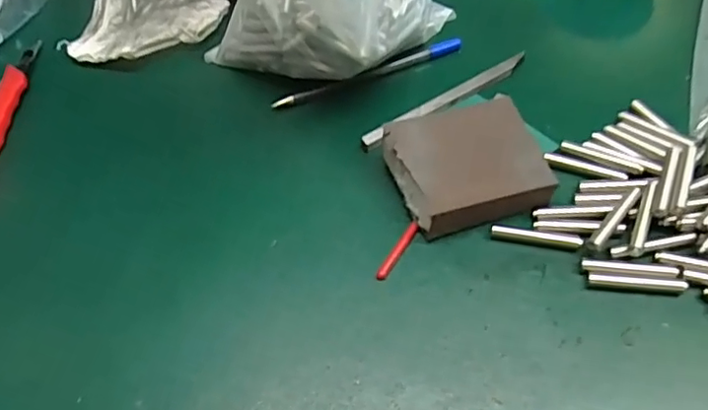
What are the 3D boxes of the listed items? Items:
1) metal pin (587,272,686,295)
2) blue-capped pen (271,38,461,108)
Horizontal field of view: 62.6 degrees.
[{"bbox_3d":[0.147,0.041,0.302,0.048,0.007,0.007,4,54,8],"label":"metal pin"},{"bbox_3d":[0.010,-0.093,0.410,0.139,0.009,0.009,-19,54,-9],"label":"blue-capped pen"}]

